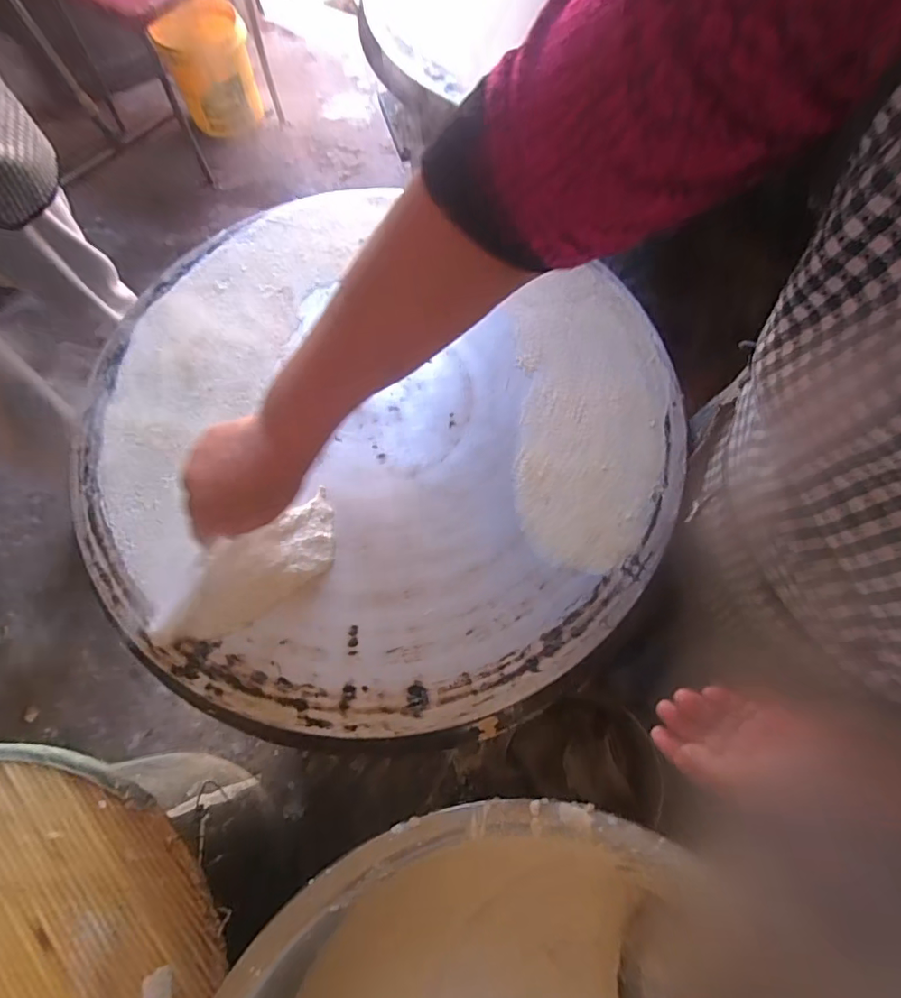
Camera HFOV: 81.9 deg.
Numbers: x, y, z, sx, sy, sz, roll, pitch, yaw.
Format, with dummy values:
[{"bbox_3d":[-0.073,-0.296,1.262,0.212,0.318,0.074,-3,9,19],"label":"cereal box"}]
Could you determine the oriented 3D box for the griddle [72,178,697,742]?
[{"bbox_3d":[-0.085,-0.067,0.531,0.608,0.024,0.553,0,69,0],"label":"griddle"}]

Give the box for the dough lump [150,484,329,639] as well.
[{"bbox_3d":[-0.179,0.069,0.466,0.182,0.032,0.068,-37,74,-7],"label":"dough lump"}]

